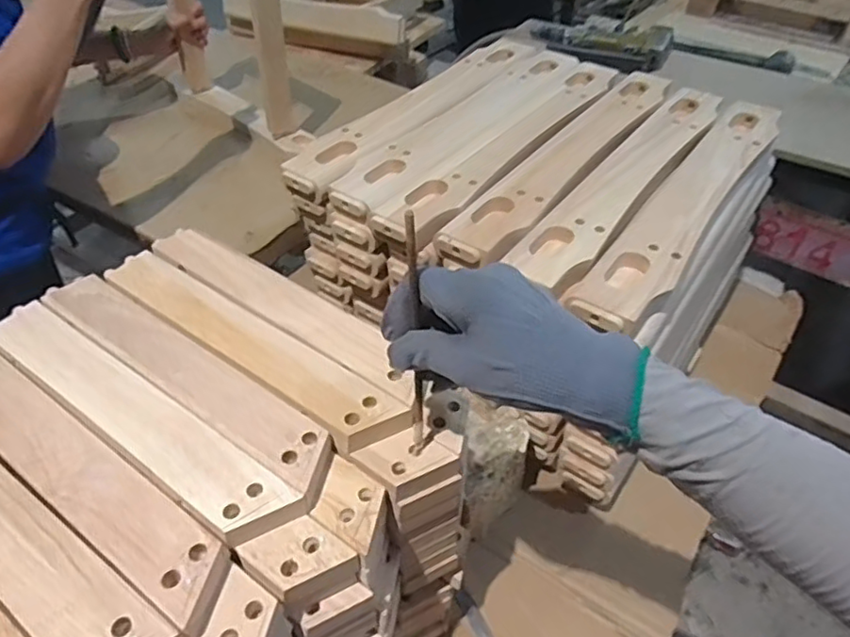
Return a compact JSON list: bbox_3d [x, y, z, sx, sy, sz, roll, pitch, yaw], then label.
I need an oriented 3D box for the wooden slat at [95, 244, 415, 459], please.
[{"bbox_3d":[-0.137,0.015,0.456,0.289,0.014,0.053,28,52,25],"label":"wooden slat"}]

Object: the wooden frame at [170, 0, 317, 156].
[{"bbox_3d":[-0.348,-0.502,1.073,0.071,0.325,0.363,-34,55,-29],"label":"wooden frame"}]

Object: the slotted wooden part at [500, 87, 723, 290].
[{"bbox_3d":[0.238,-0.174,0.688,0.069,0.018,0.463,27,51,25],"label":"slotted wooden part"}]

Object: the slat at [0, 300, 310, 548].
[{"bbox_3d":[-0.205,0.059,0.411,0.292,0.012,0.046,28,52,25],"label":"slat"}]

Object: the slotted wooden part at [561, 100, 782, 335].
[{"bbox_3d":[0.290,-0.134,0.646,0.069,0.017,0.468,29,52,25],"label":"slotted wooden part"}]

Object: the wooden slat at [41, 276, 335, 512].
[{"bbox_3d":[-0.178,0.037,0.438,0.289,0.017,0.043,28,52,25],"label":"wooden slat"}]

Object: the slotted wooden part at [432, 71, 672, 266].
[{"bbox_3d":[0.184,-0.203,0.719,0.075,0.023,0.486,28,52,25],"label":"slotted wooden part"}]

